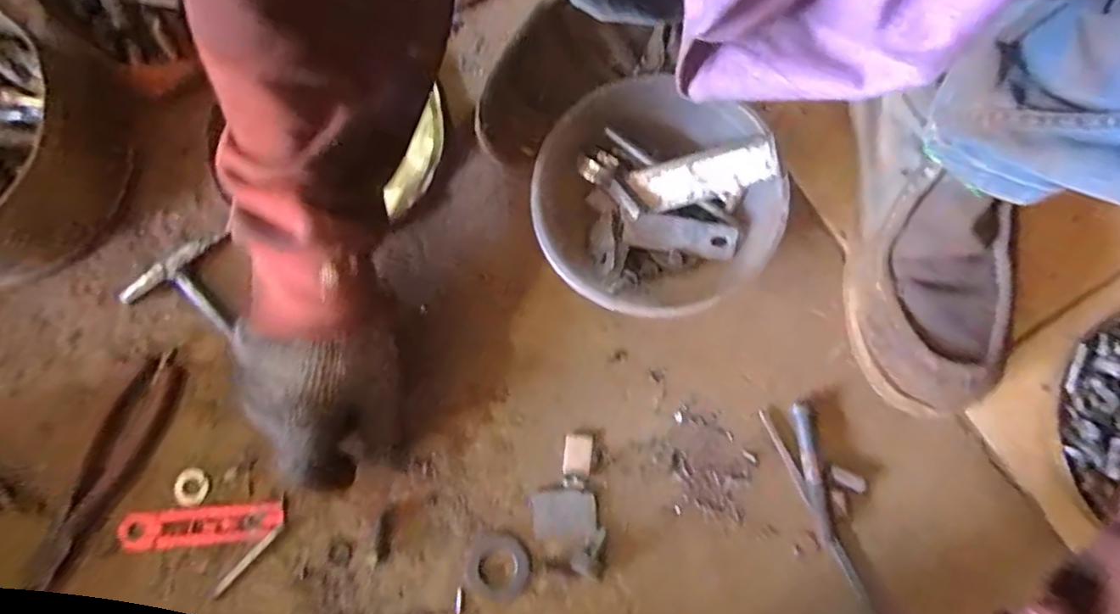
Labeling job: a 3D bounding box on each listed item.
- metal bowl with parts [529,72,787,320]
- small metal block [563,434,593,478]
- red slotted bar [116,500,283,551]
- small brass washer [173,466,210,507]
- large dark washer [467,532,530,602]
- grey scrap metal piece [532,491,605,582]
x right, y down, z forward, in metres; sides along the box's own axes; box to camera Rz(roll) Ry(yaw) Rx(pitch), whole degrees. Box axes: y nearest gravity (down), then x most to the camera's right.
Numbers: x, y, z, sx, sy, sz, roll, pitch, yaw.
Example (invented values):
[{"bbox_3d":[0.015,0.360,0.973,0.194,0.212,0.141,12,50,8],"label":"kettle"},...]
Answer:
[{"bbox_3d":[0.065,-0.075,0.432,0.166,0.092,0.162,1,77,-3],"label":"metal bowl with parts"},{"bbox_3d":[0.013,0.112,0.433,0.021,0.004,0.030,7,77,-1],"label":"small metal block"},{"bbox_3d":[-0.253,0.155,0.408,0.106,0.004,0.027,-2,75,-6],"label":"red slotted bar"},{"bbox_3d":[-0.261,0.127,0.406,0.023,0.004,0.026,12,77,0],"label":"small brass washer"},{"bbox_3d":[-0.044,0.186,0.412,0.043,0.004,0.044,1,77,-3],"label":"large dark washer"},{"bbox_3d":[0.006,0.165,0.421,0.048,0.006,0.061,-8,77,-3],"label":"grey scrap metal piece"}]

